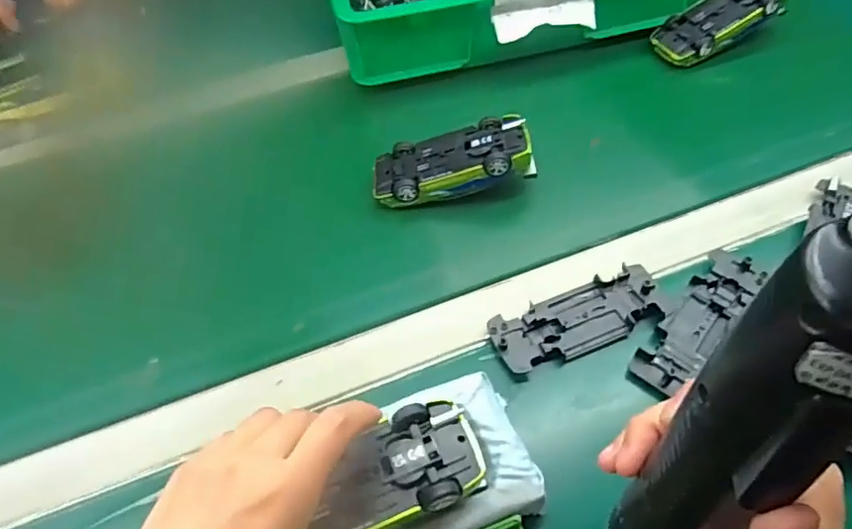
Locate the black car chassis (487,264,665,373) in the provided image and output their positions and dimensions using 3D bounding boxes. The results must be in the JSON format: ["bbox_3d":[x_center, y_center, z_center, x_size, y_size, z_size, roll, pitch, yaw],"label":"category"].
[{"bbox_3d":[0.106,0.039,0.398,0.120,0.012,0.046,-19,56,-12],"label":"black car chassis"}]

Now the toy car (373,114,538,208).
[{"bbox_3d":[0.022,-0.083,0.477,0.130,0.032,0.053,-14,53,10],"label":"toy car"}]

